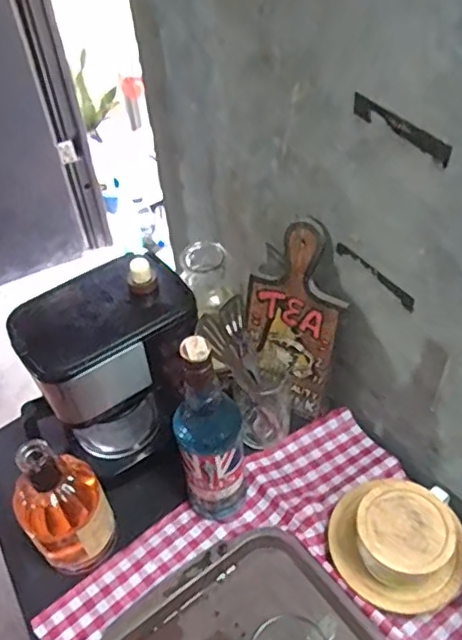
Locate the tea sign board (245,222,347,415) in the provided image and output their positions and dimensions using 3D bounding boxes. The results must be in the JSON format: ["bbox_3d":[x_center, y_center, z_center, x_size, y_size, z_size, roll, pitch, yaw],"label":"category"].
[{"bbox_3d":[0.080,0.001,0.791,0.131,0.271,0.023,24,34,22],"label":"tea sign board"}]

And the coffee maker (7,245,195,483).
[{"bbox_3d":[-0.149,0.066,0.744,0.189,0.245,0.129,-28,51,-21],"label":"coffee maker"}]

